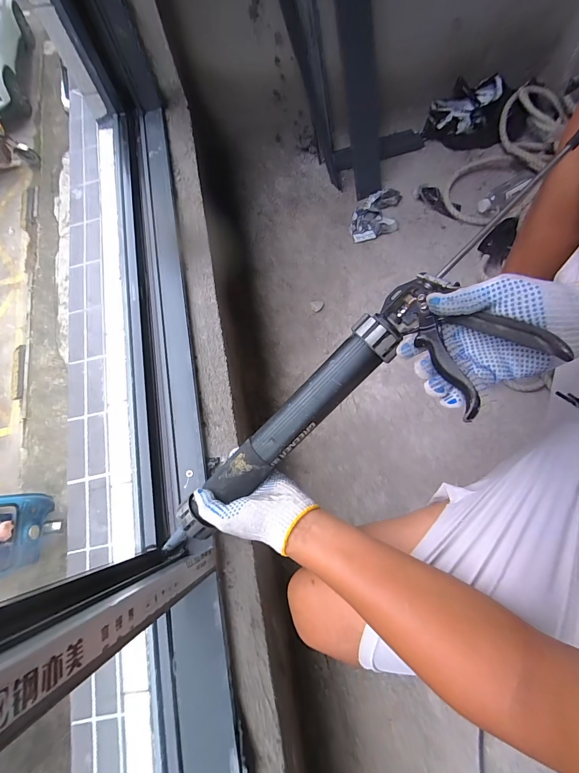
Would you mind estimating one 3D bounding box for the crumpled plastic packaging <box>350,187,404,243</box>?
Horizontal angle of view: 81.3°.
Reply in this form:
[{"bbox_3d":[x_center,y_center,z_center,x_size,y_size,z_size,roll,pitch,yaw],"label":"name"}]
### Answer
[{"bbox_3d":[0.252,-0.502,0.991,0.134,0.029,0.168,6,74,4],"label":"crumpled plastic packaging"}]

